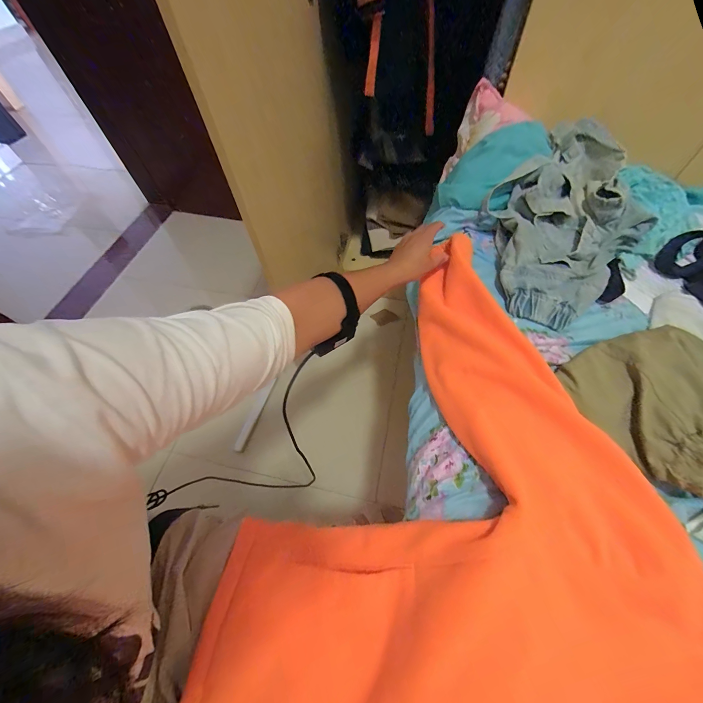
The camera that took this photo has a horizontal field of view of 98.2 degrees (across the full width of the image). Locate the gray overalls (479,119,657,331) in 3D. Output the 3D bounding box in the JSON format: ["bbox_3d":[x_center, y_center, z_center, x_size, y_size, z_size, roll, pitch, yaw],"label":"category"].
[{"bbox_3d":[0.364,-0.220,0.520,0.368,0.119,0.244,-39,64,-19],"label":"gray overalls"}]

